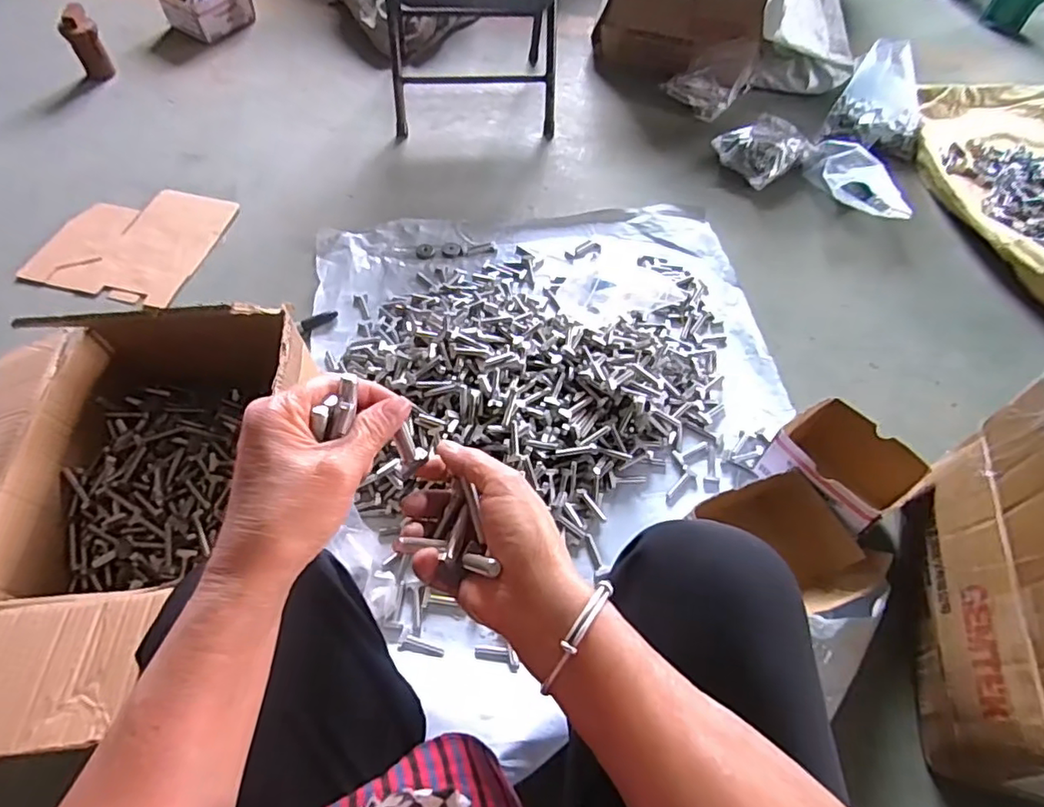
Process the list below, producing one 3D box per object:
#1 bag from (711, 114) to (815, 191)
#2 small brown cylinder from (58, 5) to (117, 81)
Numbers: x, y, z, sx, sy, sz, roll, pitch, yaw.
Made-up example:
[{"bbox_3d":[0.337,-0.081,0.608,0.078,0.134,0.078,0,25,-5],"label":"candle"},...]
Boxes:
[{"bbox_3d":[0.473,-0.497,1.127,0.158,0.063,0.132,-30,62,-20],"label":"bag"},{"bbox_3d":[-0.904,-0.750,1.196,0.058,0.112,0.066,34,61,19],"label":"small brown cylinder"}]

